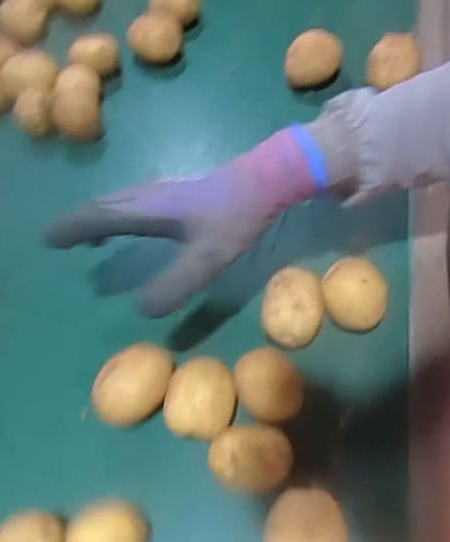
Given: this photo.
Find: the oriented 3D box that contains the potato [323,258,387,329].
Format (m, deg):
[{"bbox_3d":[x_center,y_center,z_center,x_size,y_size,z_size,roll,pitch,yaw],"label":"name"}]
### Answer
[{"bbox_3d":[0.099,0.019,0.432,0.049,0.039,0.040,23,55,17],"label":"potato"}]

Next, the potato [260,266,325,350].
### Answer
[{"bbox_3d":[0.053,0.029,0.438,0.046,0.035,0.058,10,52,7],"label":"potato"}]

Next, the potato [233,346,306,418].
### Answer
[{"bbox_3d":[0.032,0.085,0.404,0.045,0.032,0.049,0,52,0],"label":"potato"}]

